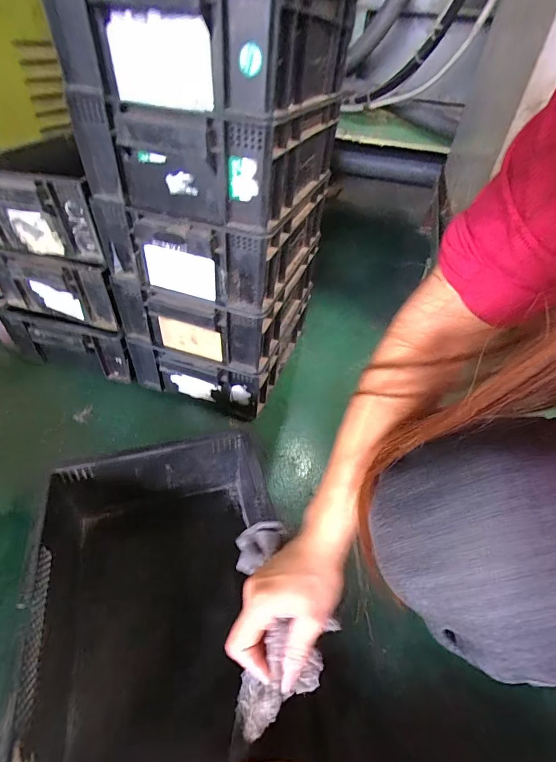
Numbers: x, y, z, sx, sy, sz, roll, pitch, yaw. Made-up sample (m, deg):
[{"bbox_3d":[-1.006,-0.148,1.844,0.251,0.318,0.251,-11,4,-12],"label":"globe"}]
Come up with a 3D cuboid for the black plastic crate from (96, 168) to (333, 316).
[{"bbox_3d":[-0.085,-0.235,0.569,0.250,0.110,0.287,16,43,11],"label":"black plastic crate"}]

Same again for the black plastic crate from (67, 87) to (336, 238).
[{"bbox_3d":[-0.078,-0.318,0.496,0.239,0.106,0.280,16,43,11],"label":"black plastic crate"}]

